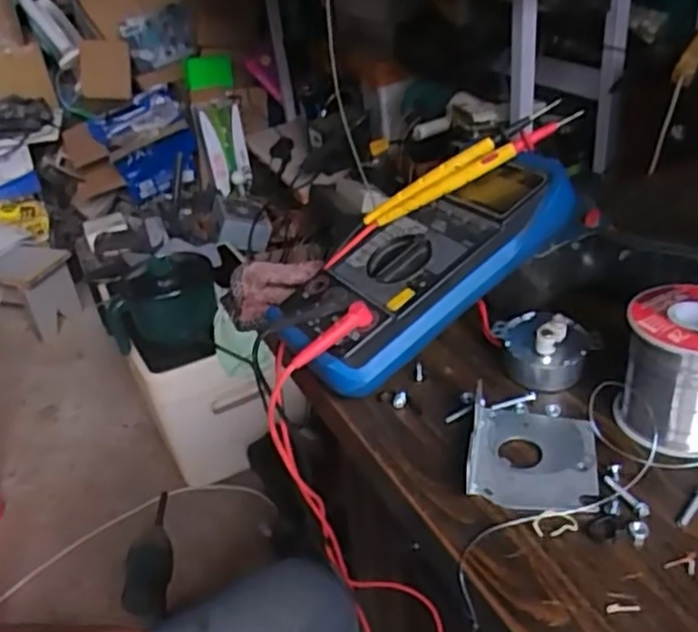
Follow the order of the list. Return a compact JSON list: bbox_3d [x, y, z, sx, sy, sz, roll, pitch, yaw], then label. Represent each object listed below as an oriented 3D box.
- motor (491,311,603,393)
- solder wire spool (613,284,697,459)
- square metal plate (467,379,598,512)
[{"bbox_3d":[0.117,0.015,0.411,0.051,0.039,0.044,-13,33,-12],"label":"motor"},{"bbox_3d":[0.172,0.028,0.357,0.059,0.069,0.059,-4,33,3],"label":"solder wire spool"},{"bbox_3d":[0.094,0.067,0.357,0.062,0.014,0.073,4,34,15],"label":"square metal plate"}]

